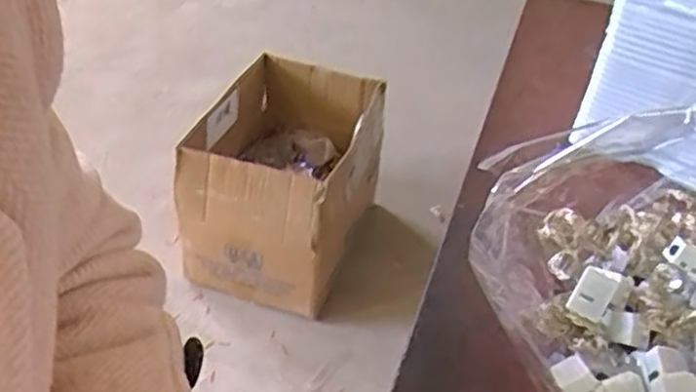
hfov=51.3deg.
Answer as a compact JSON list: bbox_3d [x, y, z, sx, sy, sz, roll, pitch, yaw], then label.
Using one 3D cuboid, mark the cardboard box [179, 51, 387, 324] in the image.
[{"bbox_3d":[-0.128,-0.037,1.410,0.312,0.274,0.401,14,41,11],"label":"cardboard box"}]

